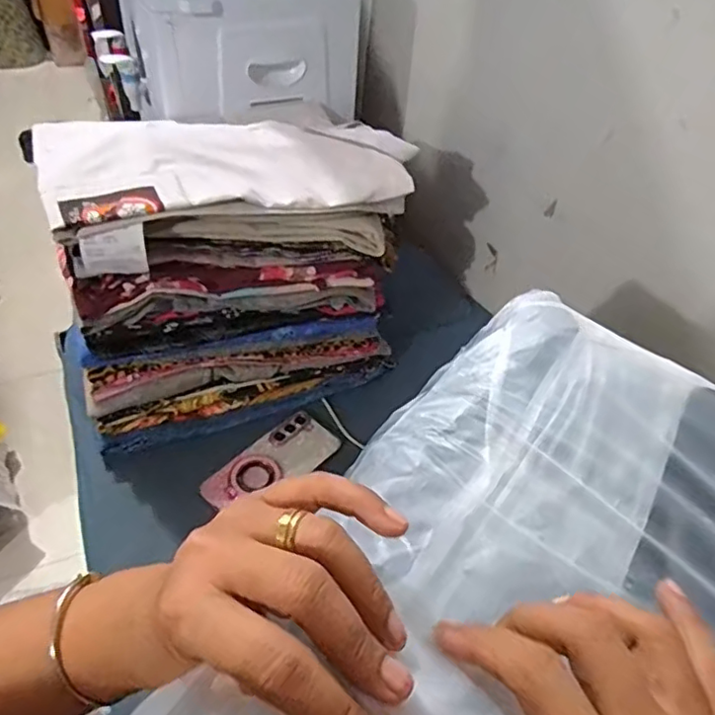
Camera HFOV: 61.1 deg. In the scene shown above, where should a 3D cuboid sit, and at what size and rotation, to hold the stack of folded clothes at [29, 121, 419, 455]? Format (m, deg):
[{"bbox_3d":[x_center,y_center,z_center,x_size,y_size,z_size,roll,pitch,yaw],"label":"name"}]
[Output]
[{"bbox_3d":[-0.144,-0.110,0.725,0.370,0.279,0.223,-15,51,-19],"label":"stack of folded clothes"}]

